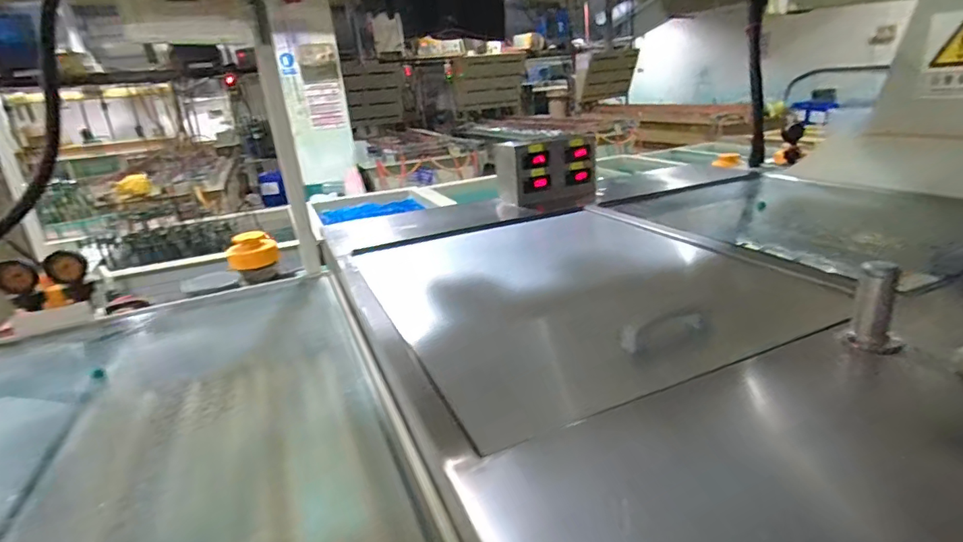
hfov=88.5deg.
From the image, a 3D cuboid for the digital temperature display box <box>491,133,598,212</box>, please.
[{"bbox_3d":[0.209,-0.302,1.587,0.303,0.238,0.145,-16,24,-27],"label":"digital temperature display box"}]

